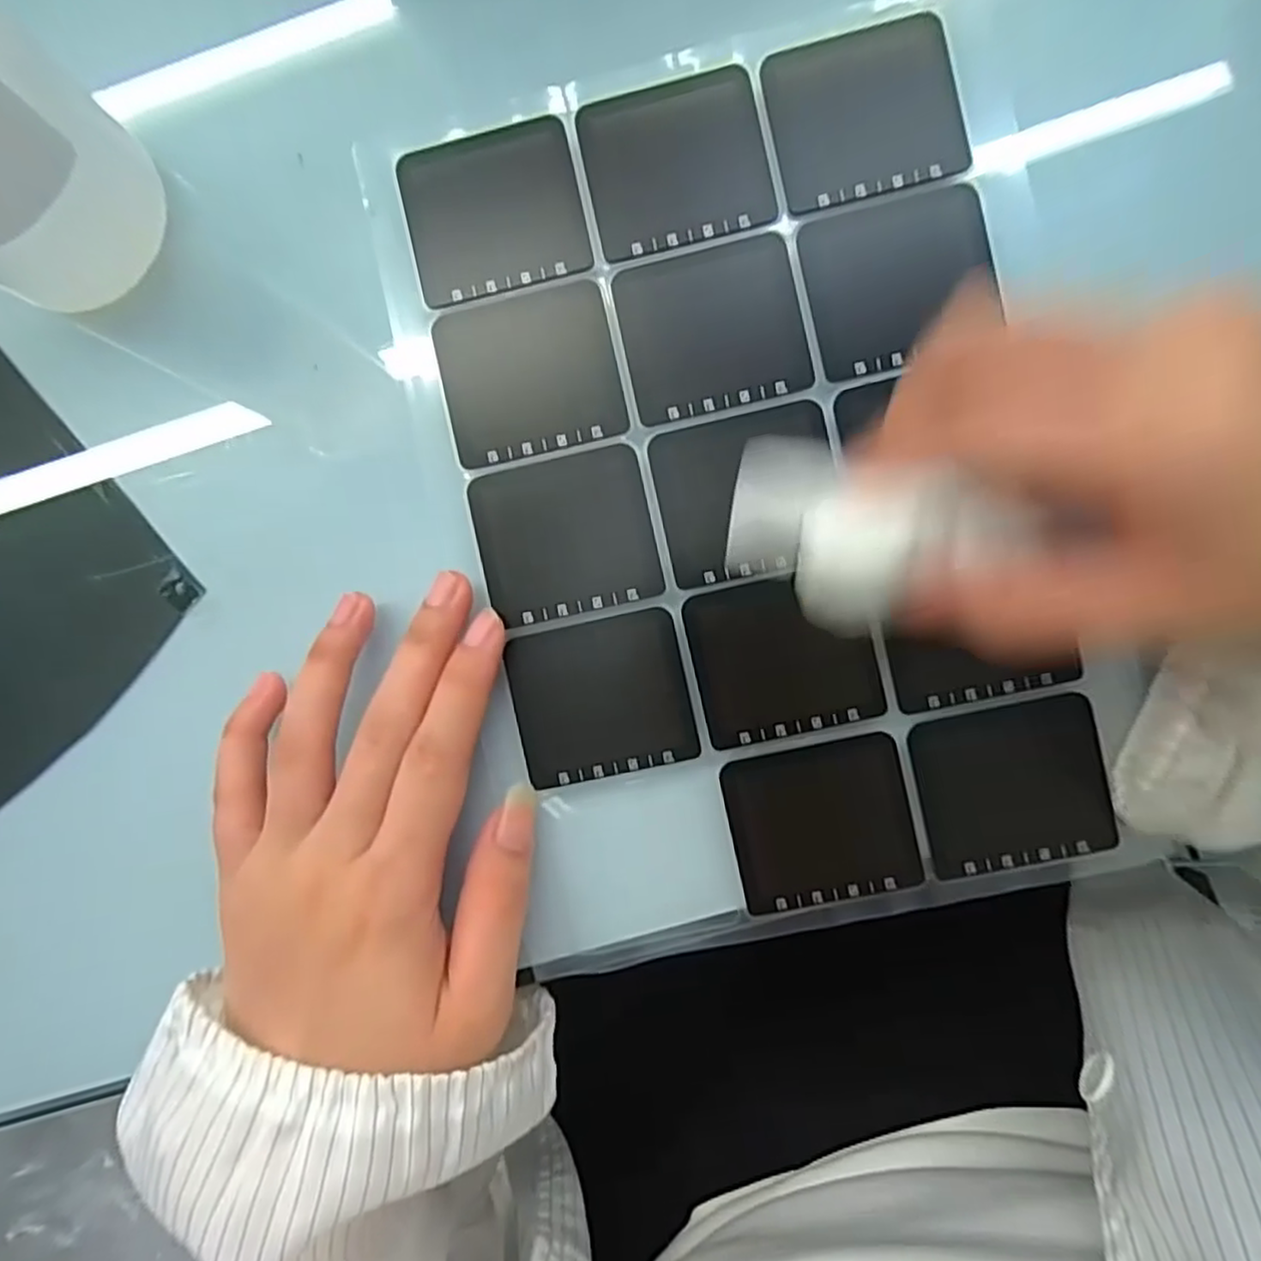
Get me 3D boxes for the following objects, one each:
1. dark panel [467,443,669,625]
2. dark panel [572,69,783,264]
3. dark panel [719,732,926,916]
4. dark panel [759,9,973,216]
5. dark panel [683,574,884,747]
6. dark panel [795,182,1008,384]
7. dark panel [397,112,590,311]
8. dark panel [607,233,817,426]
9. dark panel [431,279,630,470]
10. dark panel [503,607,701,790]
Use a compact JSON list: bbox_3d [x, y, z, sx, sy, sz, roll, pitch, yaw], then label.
[{"bbox_3d":[-0.021,-0.030,0.220,0.055,0.004,0.049,-12,92,1],"label":"dark panel"},{"bbox_3d":[0.014,-0.146,0.214,0.055,0.004,0.049,-12,92,1],"label":"dark panel"},{"bbox_3d":[0.060,0.061,0.217,0.055,0.004,0.049,-12,92,1],"label":"dark panel"},{"bbox_3d":[0.072,-0.160,0.212,0.056,0.004,0.050,-13,92,1],"label":"dark panel"},{"bbox_3d":[0.048,0.008,0.216,0.055,0.004,0.049,-13,92,1],"label":"dark panel"},{"bbox_3d":[0.084,-0.107,0.211,0.055,0.004,0.049,-14,92,1],"label":"dark panel"},{"bbox_3d":[-0.044,-0.134,0.220,0.055,0.004,0.050,-12,92,1],"label":"dark panel"},{"bbox_3d":[0.026,-0.094,0.216,0.056,0.004,0.049,-12,92,1],"label":"dark panel"},{"bbox_3d":[-0.032,-0.082,0.219,0.055,0.004,0.049,-12,92,1],"label":"dark panel"},{"bbox_3d":[-0.009,0.022,0.220,0.055,0.004,0.049,-12,92,1],"label":"dark panel"}]

